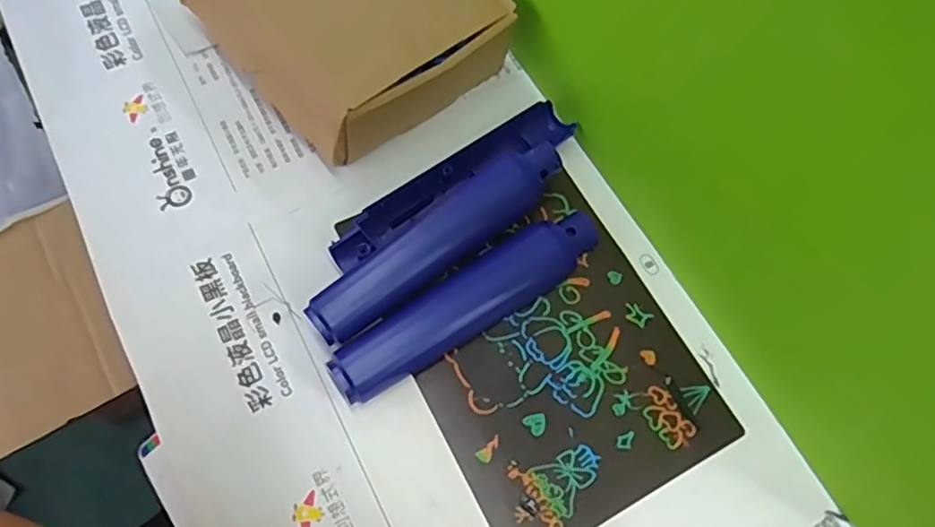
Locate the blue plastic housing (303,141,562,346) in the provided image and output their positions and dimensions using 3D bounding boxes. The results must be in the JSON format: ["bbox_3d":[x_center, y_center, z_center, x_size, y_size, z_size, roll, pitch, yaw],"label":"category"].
[{"bbox_3d":[-0.014,-0.015,0.363,0.166,0.025,0.032,-36,73,-16],"label":"blue plastic housing"}]

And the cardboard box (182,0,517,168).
[{"bbox_3d":[-0.074,-0.159,0.404,0.141,0.067,0.158,-38,74,-16],"label":"cardboard box"}]

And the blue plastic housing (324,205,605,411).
[{"bbox_3d":[0.002,0.018,0.359,0.168,0.017,0.036,-31,72,-14],"label":"blue plastic housing"}]

